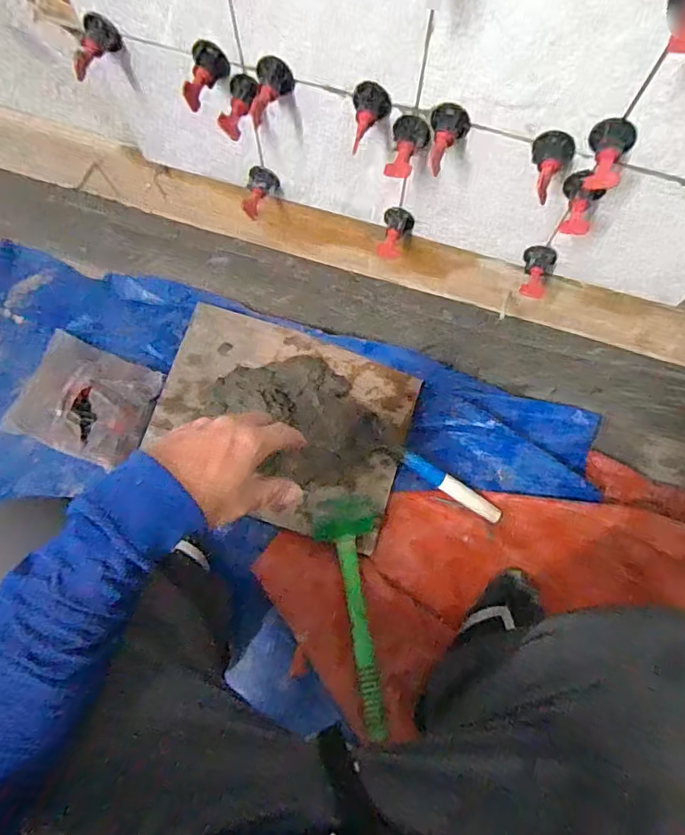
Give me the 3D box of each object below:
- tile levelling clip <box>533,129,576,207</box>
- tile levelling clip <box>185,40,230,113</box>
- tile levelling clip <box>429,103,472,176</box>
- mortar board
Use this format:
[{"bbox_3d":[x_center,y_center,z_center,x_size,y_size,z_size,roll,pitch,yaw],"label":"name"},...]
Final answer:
[{"bbox_3d":[0.157,-0.195,0.395,0.031,0.024,0.051,27,75,8],"label":"tile levelling clip"},{"bbox_3d":[-0.111,-0.280,0.419,0.027,0.029,0.045,7,73,2],"label":"tile levelling clip"},{"bbox_3d":[0.079,-0.219,0.407,0.030,0.025,0.052,22,88,6],"label":"tile levelling clip"},{"bbox_3d":[-0.104,0.004,0.856,0.421,0.038,0.318,17,74,5],"label":"mortar board"}]

